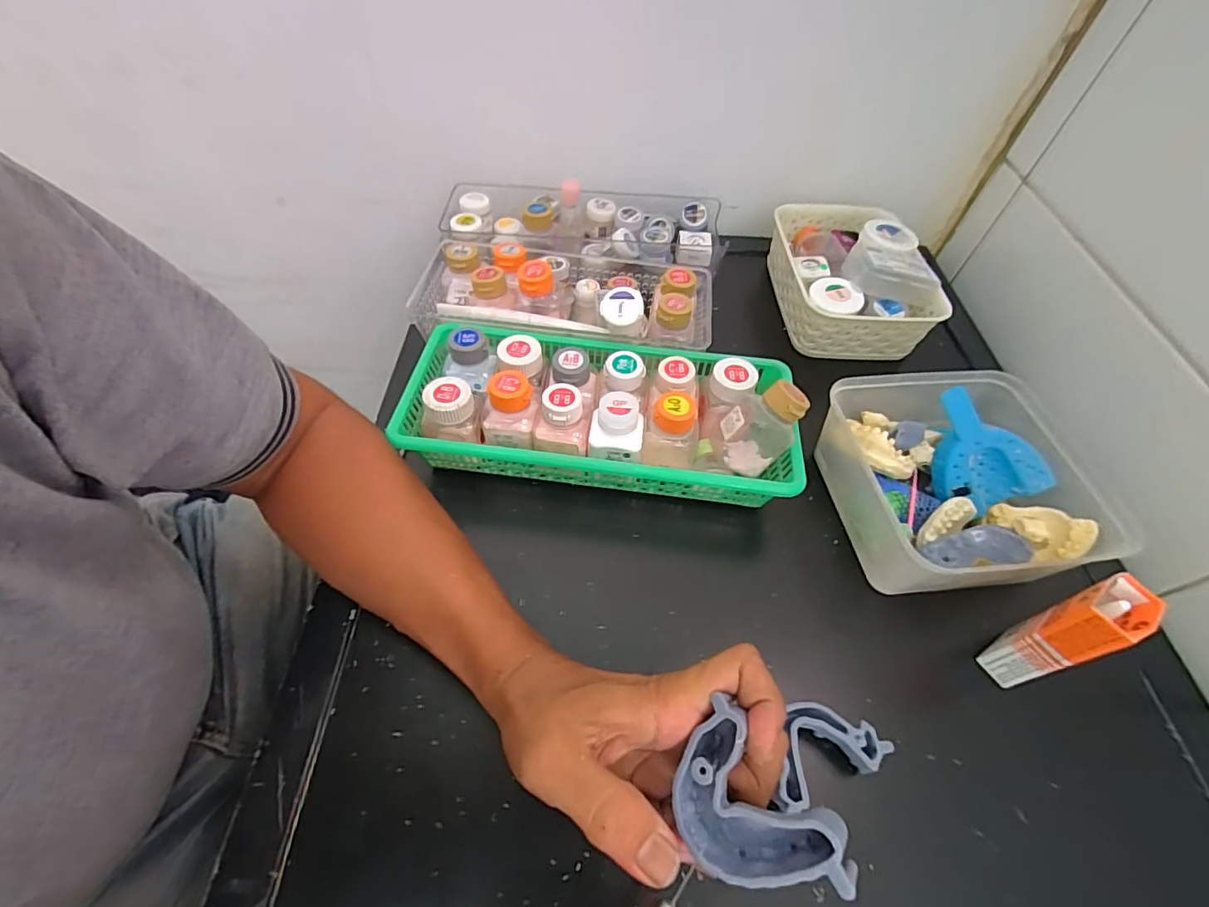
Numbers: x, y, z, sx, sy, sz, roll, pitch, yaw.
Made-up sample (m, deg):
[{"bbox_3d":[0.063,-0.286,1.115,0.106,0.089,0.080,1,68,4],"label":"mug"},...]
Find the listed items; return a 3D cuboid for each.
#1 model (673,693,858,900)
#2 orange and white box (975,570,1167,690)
[{"bbox_3d":[0.063,0.153,0.218,0.056,0.023,0.074,-51,59,15],"label":"model"},{"bbox_3d":[0.274,0.109,0.305,0.043,0.094,0.030,-18,57,-15],"label":"orange and white box"}]

